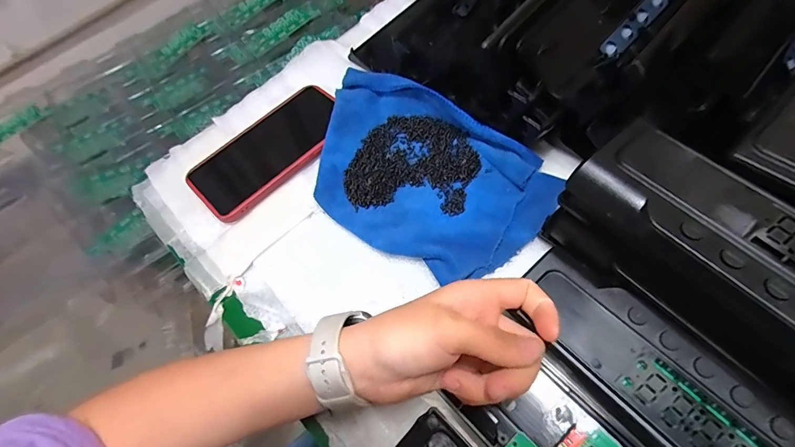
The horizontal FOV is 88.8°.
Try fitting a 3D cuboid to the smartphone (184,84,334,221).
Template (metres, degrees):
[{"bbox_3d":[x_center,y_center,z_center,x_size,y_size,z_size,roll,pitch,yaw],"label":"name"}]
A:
[{"bbox_3d":[-0.125,-0.075,0.403,0.161,0.016,0.081,-44,58,-14],"label":"smartphone"}]

